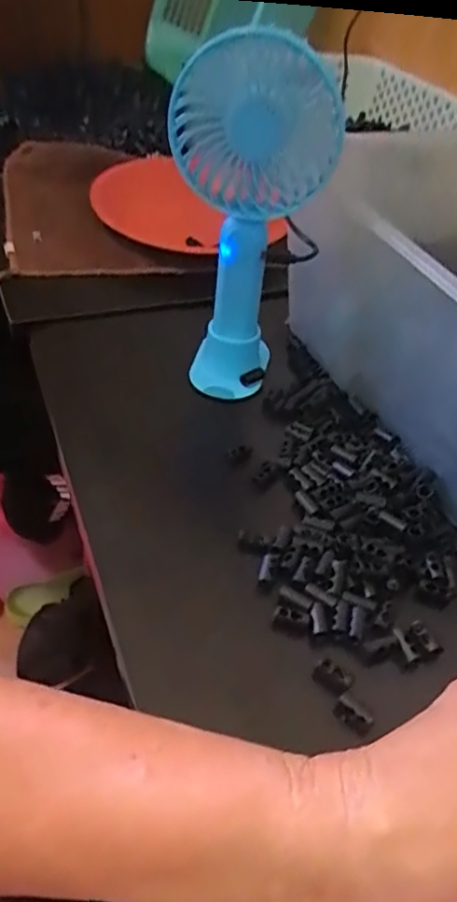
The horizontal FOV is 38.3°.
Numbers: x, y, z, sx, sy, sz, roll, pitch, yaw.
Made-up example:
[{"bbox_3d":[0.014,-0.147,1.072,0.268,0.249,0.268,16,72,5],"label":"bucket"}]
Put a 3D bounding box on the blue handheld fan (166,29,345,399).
[{"bbox_3d":[0.009,-0.145,0.432,0.104,0.207,0.072,9,42,2],"label":"blue handheld fan"}]

